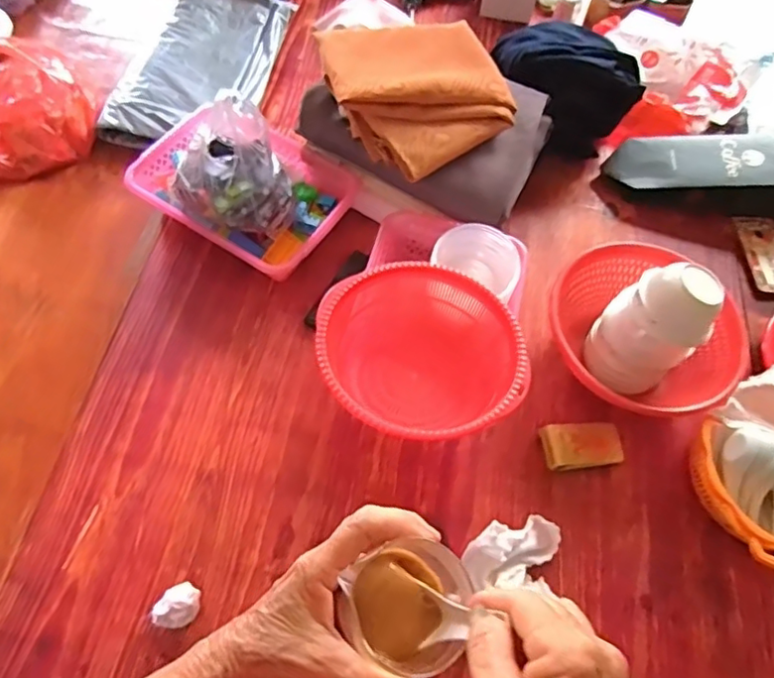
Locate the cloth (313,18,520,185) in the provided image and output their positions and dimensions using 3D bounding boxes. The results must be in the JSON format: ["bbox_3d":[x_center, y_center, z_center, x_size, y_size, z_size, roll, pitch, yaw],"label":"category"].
[{"bbox_3d":[0.041,-0.371,0.889,0.243,0.070,0.259,-17,63,-14],"label":"cloth"}]

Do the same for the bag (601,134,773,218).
[{"bbox_3d":[0.576,-0.280,1.014,0.398,0.090,0.125,3,60,-2],"label":"bag"}]

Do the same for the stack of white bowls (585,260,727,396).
[{"bbox_3d":[0.343,-0.012,0.797,0.118,0.176,0.108,42,66,19],"label":"stack of white bowls"}]

